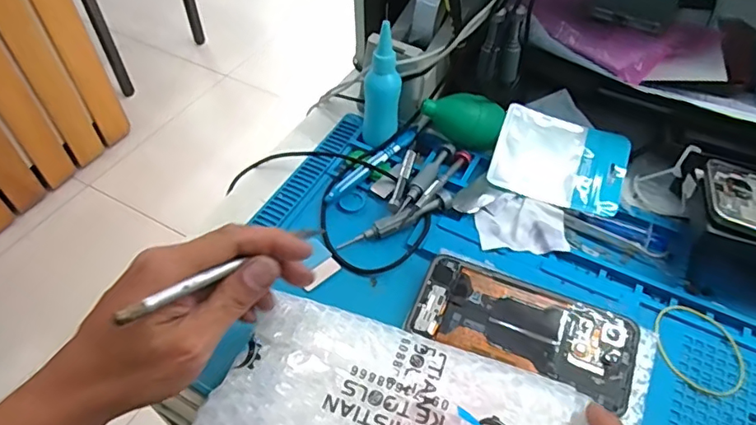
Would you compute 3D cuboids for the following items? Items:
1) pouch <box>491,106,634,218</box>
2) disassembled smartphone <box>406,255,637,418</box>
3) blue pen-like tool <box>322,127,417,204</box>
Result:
[{"bbox_3d":[0.172,-0.050,0.496,0.119,0.006,0.091,20,70,8],"label":"pouch"},{"bbox_3d":[0.109,0.085,0.394,0.159,0.009,0.076,21,53,16],"label":"disassembled smartphone"},{"bbox_3d":[-0.004,-0.048,0.507,0.014,0.011,0.122,37,59,27],"label":"blue pen-like tool"}]

